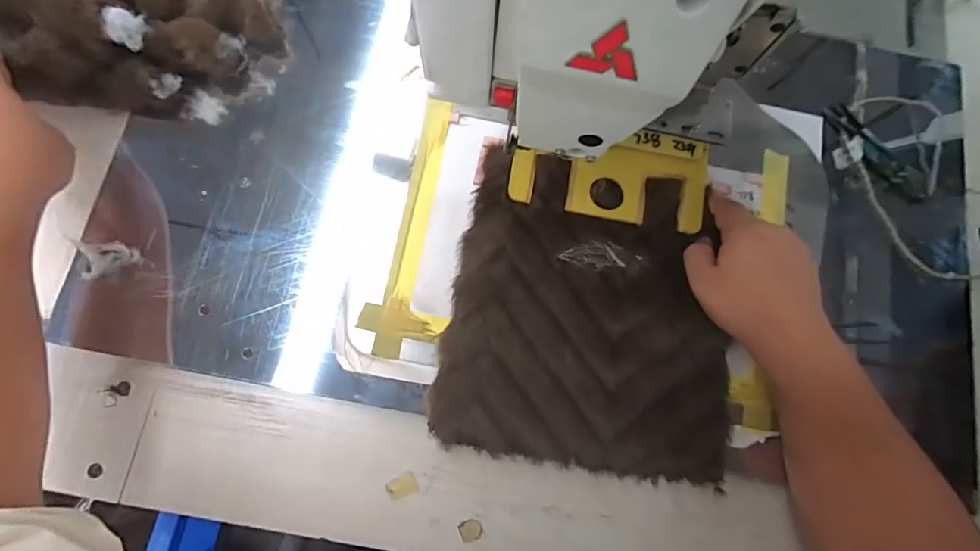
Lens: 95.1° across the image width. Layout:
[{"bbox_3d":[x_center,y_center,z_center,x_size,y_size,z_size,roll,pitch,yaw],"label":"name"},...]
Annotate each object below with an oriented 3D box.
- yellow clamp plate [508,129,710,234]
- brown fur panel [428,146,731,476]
[{"bbox_3d":[0.114,-0.098,0.421,0.182,0.005,0.091,10,82,-2],"label":"yellow clamp plate"},{"bbox_3d":[0.088,0.029,0.394,0.241,0.020,0.259,8,79,2],"label":"brown fur panel"}]

